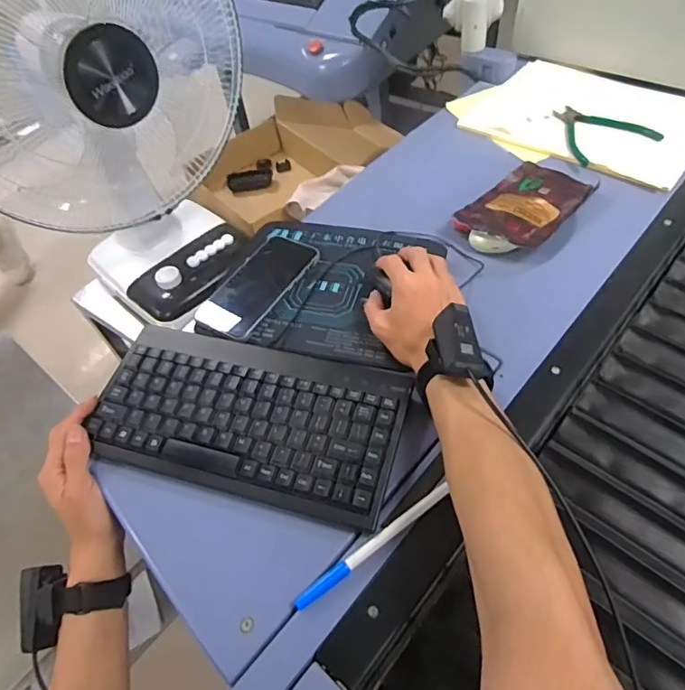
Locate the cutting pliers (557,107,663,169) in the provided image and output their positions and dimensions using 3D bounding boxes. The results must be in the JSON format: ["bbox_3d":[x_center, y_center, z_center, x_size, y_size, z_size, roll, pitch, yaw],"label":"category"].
[{"bbox_3d":[0.357,-0.309,0.717,0.118,0.015,0.127,-20,57,-10],"label":"cutting pliers"}]

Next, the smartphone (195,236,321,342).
[{"bbox_3d":[-0.102,-0.072,0.597,0.085,0.009,0.154,27,62,21],"label":"smartphone"}]

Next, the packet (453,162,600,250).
[{"bbox_3d":[0.234,-0.182,0.651,0.155,0.021,0.109,-40,62,-21],"label":"packet"}]

